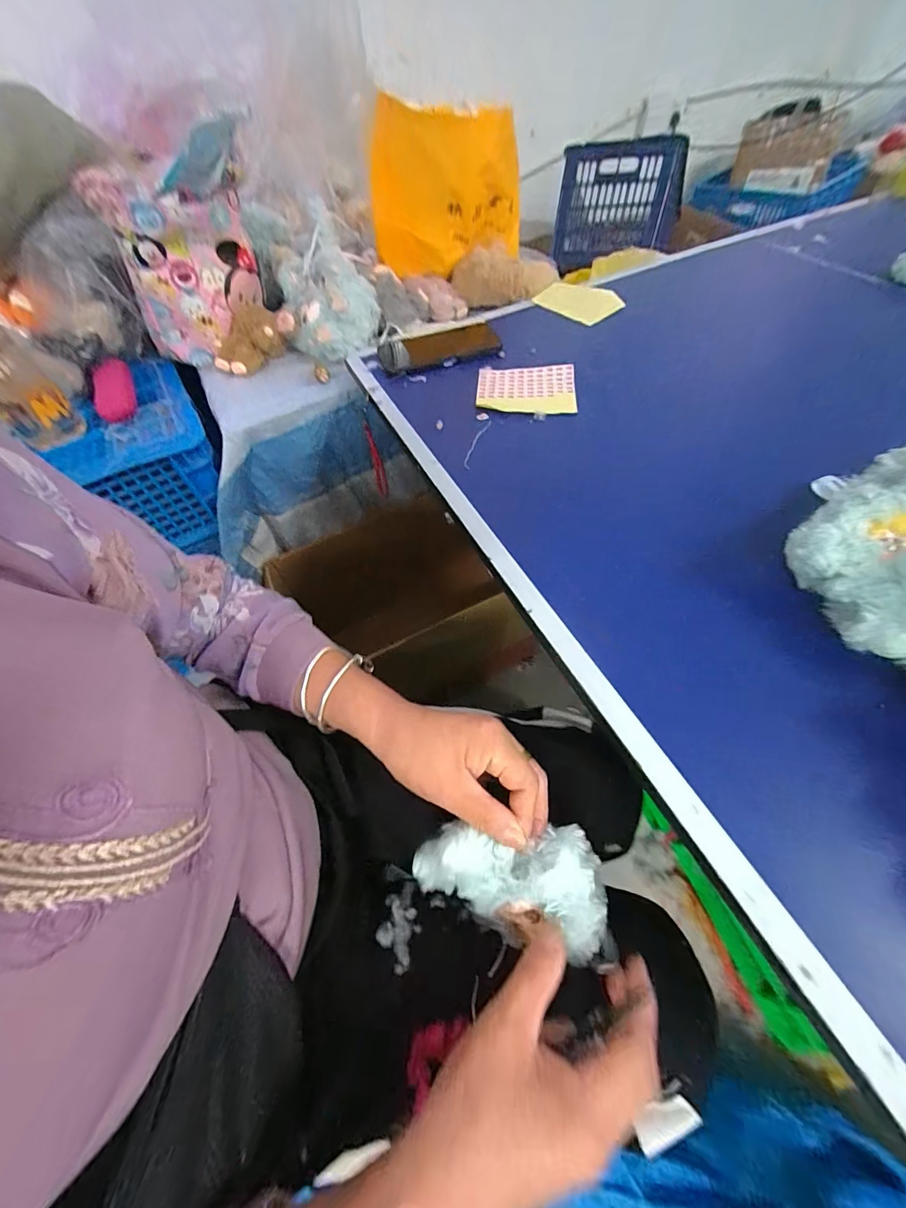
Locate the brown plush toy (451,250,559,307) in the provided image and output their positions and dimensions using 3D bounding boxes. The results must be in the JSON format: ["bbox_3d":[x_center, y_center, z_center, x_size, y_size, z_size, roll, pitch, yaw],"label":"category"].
[{"bbox_3d":[0.082,-0.534,0.677,0.168,0.067,0.067,17,61,13],"label":"brown plush toy"}]

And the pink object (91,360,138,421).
[{"bbox_3d":[-0.488,-0.309,0.595,0.043,0.024,0.117,-14,71,-6],"label":"pink object"}]

